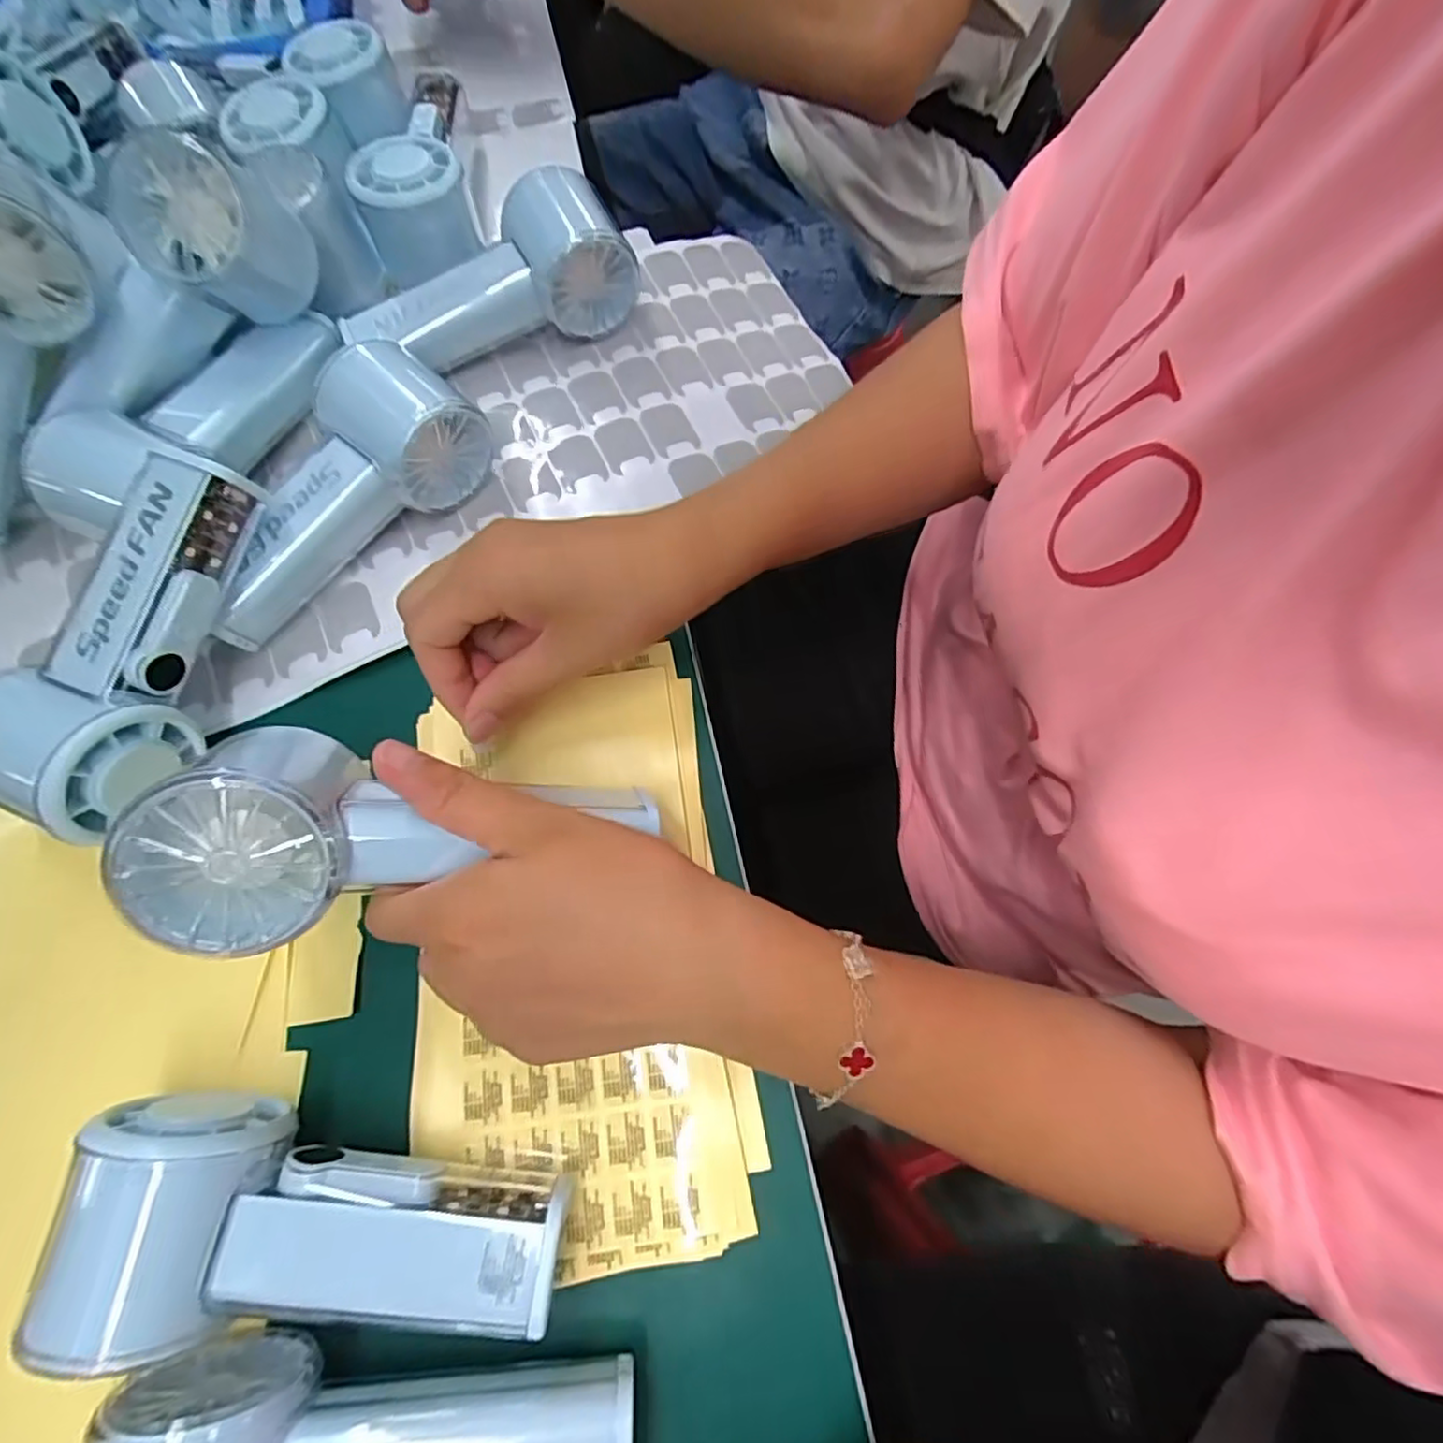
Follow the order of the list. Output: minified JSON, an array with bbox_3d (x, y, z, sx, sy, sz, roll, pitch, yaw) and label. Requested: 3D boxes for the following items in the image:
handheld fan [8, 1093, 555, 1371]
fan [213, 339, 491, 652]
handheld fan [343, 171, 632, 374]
[{"bbox_3d":[-0.124,0.158,0.208,0.146,0.057,0.065,5,70,3],"label":"handheld fan"},{"bbox_3d":[-0.178,-0.100,0.305,0.054,0.051,0.145,38,87,11],"label":"fan"},{"bbox_3d":[-0.123,-0.232,0.344,0.147,0.059,0.054,-22,71,-7],"label":"handheld fan"}]

